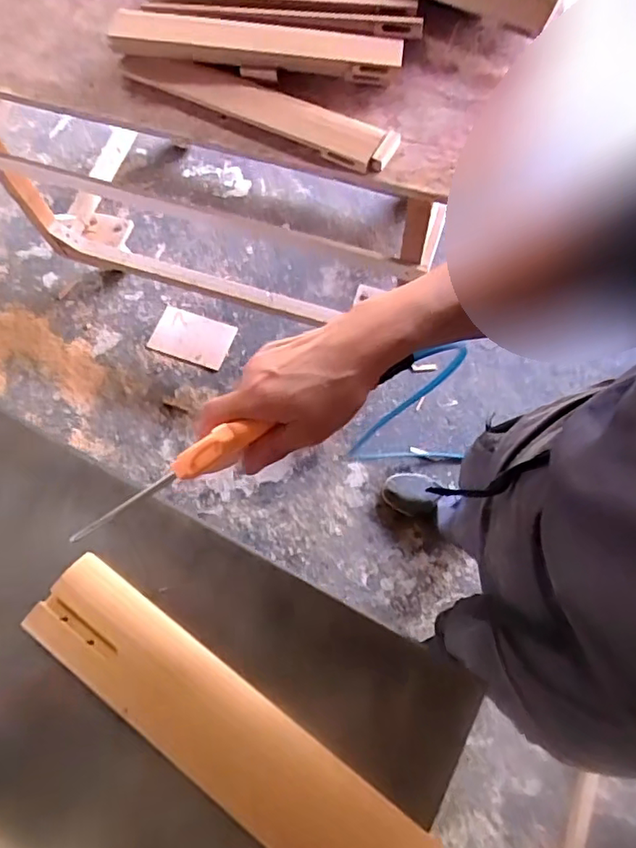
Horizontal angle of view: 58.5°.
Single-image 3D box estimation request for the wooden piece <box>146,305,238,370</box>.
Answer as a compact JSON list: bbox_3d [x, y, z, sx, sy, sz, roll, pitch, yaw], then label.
[{"bbox_3d":[-0.353,-0.249,1.612,0.213,0.020,0.147,19,66,1],"label":"wooden piece"}]

